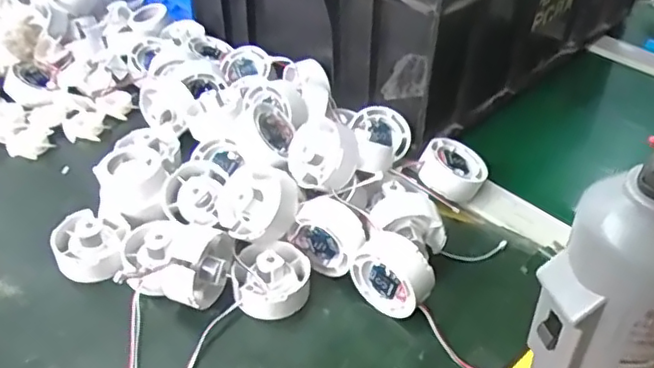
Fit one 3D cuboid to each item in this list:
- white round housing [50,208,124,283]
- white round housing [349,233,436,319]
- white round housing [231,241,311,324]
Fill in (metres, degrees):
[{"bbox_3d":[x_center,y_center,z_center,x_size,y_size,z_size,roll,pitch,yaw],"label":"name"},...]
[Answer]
[{"bbox_3d":[-0.176,0.050,0.456,0.053,0.030,0.053,-13,42,-15],"label":"white round housing"},{"bbox_3d":[0.046,0.063,0.418,0.052,0.049,0.026,33,50,32],"label":"white round housing"},{"bbox_3d":[-0.039,0.067,0.434,0.053,0.033,0.053,0,40,0],"label":"white round housing"}]

